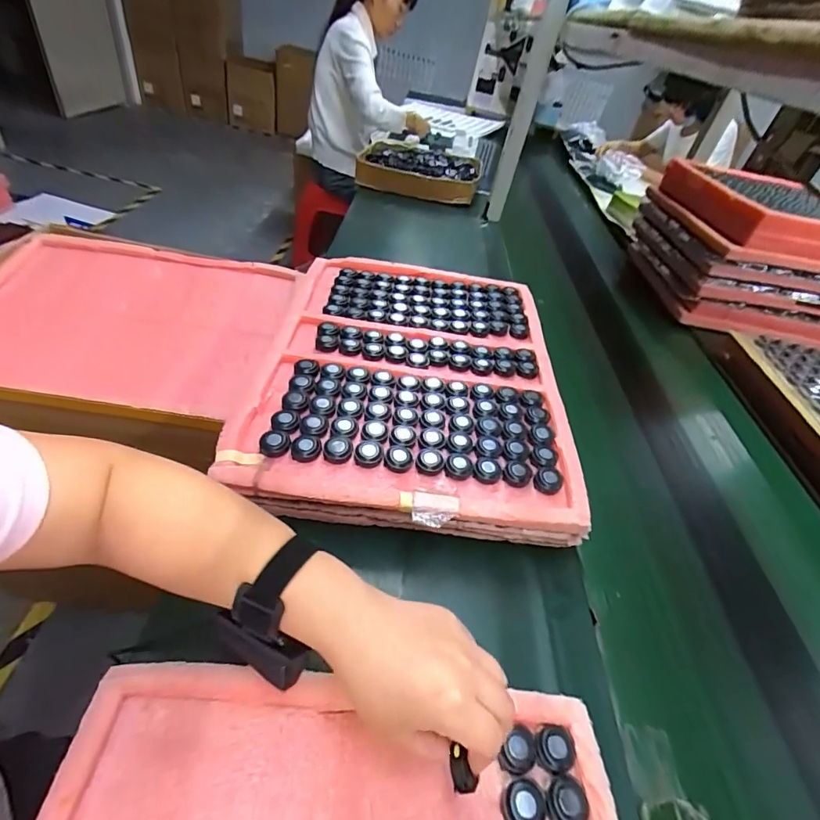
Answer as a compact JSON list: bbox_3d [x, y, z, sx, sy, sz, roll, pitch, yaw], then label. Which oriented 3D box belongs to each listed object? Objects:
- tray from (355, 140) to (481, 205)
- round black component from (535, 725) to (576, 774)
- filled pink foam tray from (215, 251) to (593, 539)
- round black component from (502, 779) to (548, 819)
[{"bbox_3d":[0.029,-0.744,1.348,0.354,0.080,0.296,15,42,0],"label":"tray"},{"bbox_3d":[0.110,0.254,0.329,0.029,0.009,0.028,4,41,-4],"label":"round black component"},{"bbox_3d":[0.005,-0.059,0.600,0.367,0.054,0.474,8,42,-2],"label":"filled pink foam tray"},{"bbox_3d":[0.079,0.272,0.301,0.029,0.009,0.026,-2,42,-11],"label":"round black component"}]

